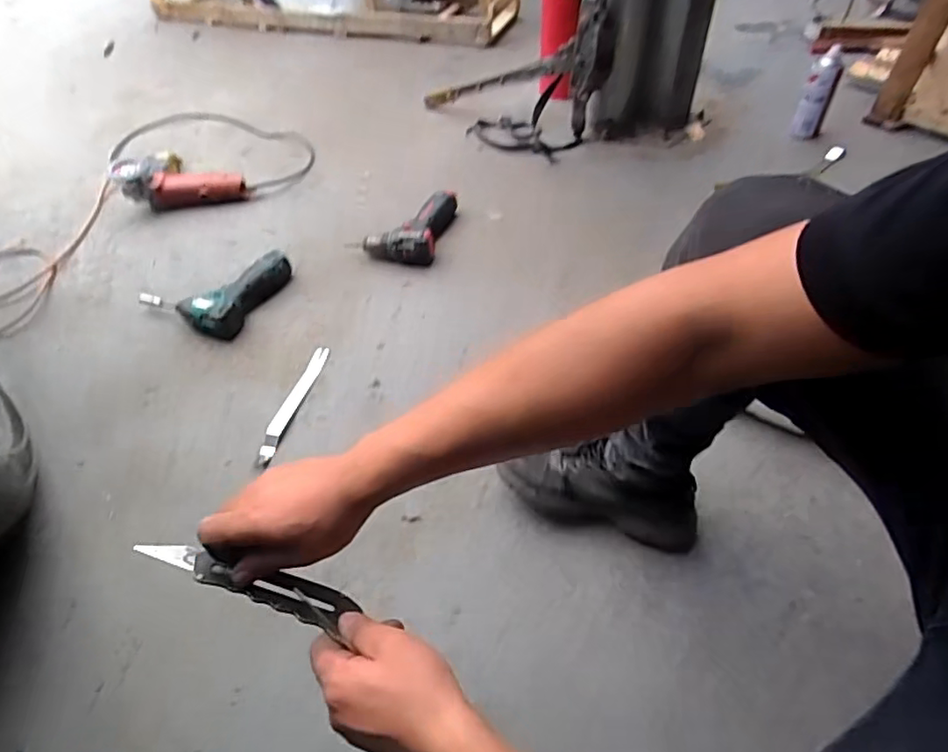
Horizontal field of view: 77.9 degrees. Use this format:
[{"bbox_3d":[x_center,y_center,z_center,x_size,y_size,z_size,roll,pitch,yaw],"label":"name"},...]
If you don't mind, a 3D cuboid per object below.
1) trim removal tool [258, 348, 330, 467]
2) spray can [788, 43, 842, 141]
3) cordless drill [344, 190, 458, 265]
[{"bbox_3d":[-0.288,0.042,0.931,0.035,0.013,0.235,10,52,12],"label":"trim removal tool"},{"bbox_3d":[0.774,-0.638,1.316,0.062,0.191,0.072,19,53,18],"label":"spray can"},{"bbox_3d":[-0.143,-0.309,1.184,0.178,0.055,0.198,11,52,13],"label":"cordless drill"}]

